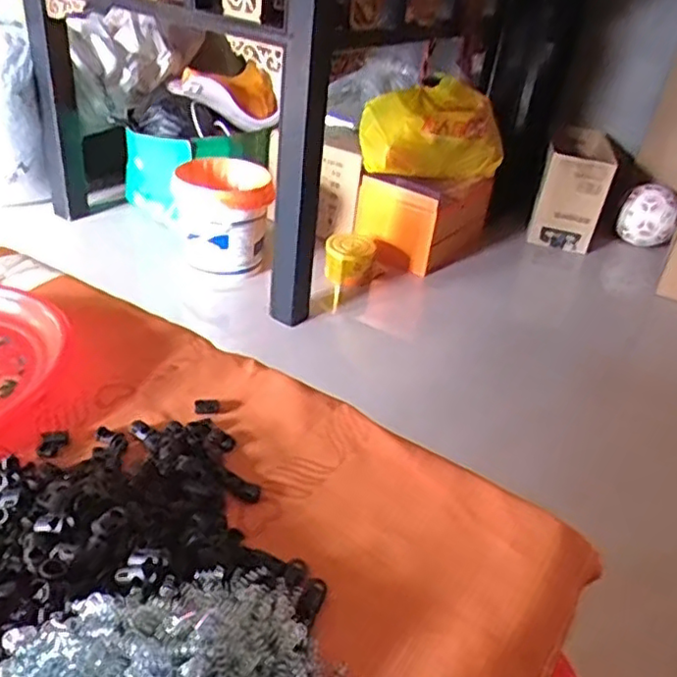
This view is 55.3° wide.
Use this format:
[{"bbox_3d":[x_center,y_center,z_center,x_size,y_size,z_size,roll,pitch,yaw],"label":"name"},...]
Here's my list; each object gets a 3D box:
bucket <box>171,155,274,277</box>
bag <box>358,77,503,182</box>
[{"bbox_3d":[-0.318,-0.327,1.789,0.256,0.288,0.233,5,32,-3],"label":"bucket"},{"bbox_3d":[0.253,-0.586,1.834,0.348,0.240,0.248,-11,37,-27],"label":"bag"}]

